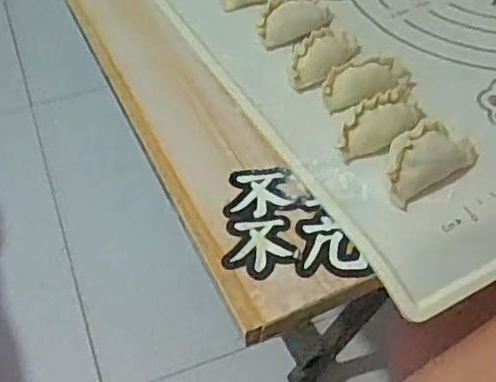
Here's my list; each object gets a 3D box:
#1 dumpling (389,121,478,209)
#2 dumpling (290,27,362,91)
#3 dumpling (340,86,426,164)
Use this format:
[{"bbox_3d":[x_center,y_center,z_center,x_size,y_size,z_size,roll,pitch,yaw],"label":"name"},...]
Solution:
[{"bbox_3d":[0.099,-0.019,0.347,0.063,0.020,0.030,-25,55,-20],"label":"dumpling"},{"bbox_3d":[0.048,-0.088,0.408,0.027,0.019,0.057,32,57,23],"label":"dumpling"},{"bbox_3d":[0.076,-0.038,0.367,0.056,0.020,0.022,-29,56,-22],"label":"dumpling"}]

